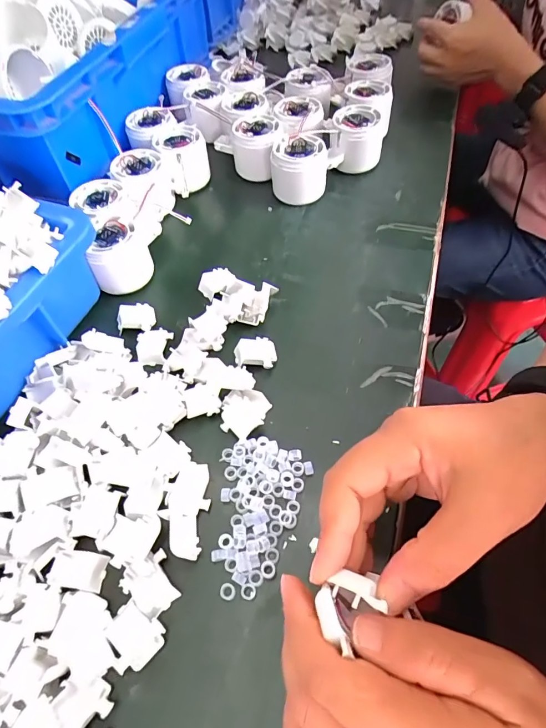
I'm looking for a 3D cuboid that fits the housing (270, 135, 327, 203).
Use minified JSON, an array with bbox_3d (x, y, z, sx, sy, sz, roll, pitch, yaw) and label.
[{"bbox_3d":[0.029,-0.209,0.448,0.058,0.052,0.066,6,57,6],"label":"housing"}]

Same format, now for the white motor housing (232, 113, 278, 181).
[{"bbox_3d":[-0.019,-0.250,0.478,0.054,0.047,0.056,4,57,5],"label":"white motor housing"}]

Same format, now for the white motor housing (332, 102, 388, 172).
[{"bbox_3d":[0.097,-0.258,0.477,0.057,0.054,0.056,4,57,5],"label":"white motor housing"}]

